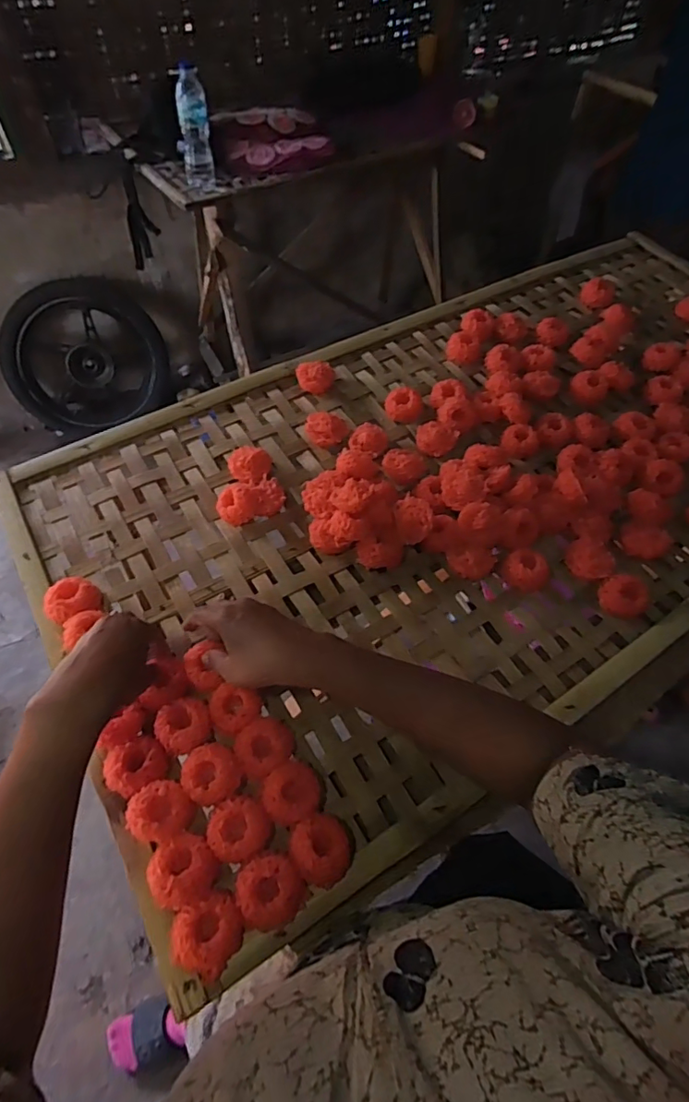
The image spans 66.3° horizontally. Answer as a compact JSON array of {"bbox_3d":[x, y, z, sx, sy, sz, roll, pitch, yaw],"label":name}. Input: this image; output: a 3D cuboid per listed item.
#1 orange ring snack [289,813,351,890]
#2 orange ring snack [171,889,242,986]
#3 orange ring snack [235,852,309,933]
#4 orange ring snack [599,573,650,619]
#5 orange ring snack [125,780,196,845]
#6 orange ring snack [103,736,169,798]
[{"bbox_3d":[-0.018,0.246,0.435,0.045,0.021,0.050,-28,59,-19],"label":"orange ring snack"},{"bbox_3d":[-0.105,0.293,0.406,0.049,0.021,0.052,0,54,-1],"label":"orange ring snack"},{"bbox_3d":[-0.058,0.269,0.419,0.051,0.022,0.051,0,54,-1],"label":"orange ring snack"},{"bbox_3d":[0.308,0.049,0.579,0.039,0.027,0.049,-35,62,-23],"label":"orange ring snack"},{"bbox_3d":[-0.156,0.220,0.446,0.051,0.019,0.045,12,55,8],"label":"orange ring snack"},{"bbox_3d":[-0.185,0.190,0.465,0.052,0.014,0.042,-27,59,-18],"label":"orange ring snack"}]

